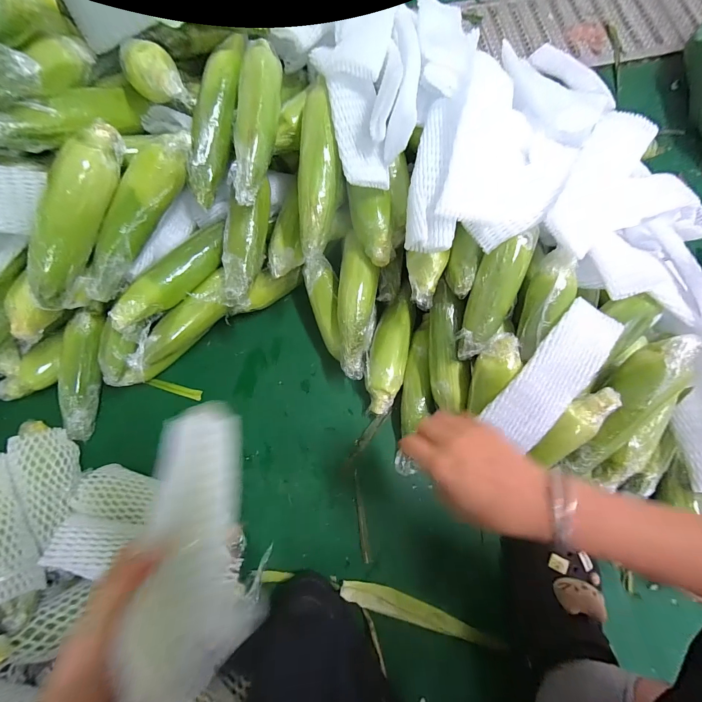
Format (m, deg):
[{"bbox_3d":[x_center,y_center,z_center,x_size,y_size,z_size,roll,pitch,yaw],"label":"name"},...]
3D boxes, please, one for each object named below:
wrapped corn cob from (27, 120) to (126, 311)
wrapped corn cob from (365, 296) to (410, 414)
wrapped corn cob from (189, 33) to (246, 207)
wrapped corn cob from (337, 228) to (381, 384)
[{"bbox_3d":[-0.337,-0.162,0.411,0.054,0.063,0.234,19,92,6],"label":"wrapped corn cob"},{"bbox_3d":[0.060,0.010,0.546,0.061,0.054,0.178,11,75,4],"label":"wrapped corn cob"},{"bbox_3d":[-0.186,-0.317,0.447,0.052,0.051,0.234,12,92,4],"label":"wrapped corn cob"},{"bbox_3d":[0.010,-0.071,0.521,0.060,0.067,0.221,1,91,1],"label":"wrapped corn cob"}]

